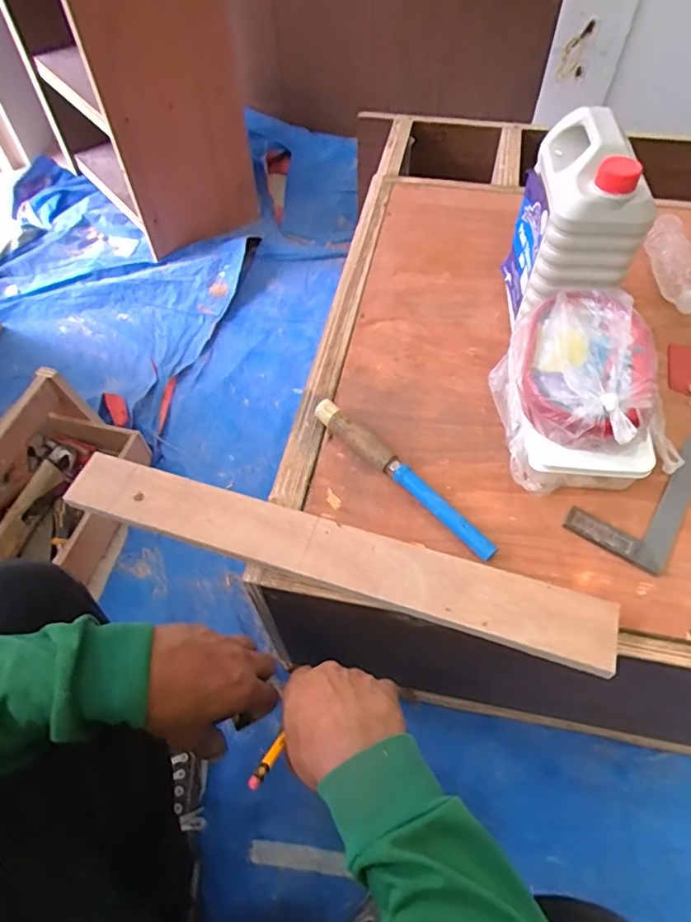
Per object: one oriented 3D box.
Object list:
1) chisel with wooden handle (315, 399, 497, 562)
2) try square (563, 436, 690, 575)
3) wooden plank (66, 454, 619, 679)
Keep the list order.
[{"bbox_3d":[0.061,0.015,0.597,0.031,0.034,0.259,-40,63,-20],"label":"chisel with wooden handle"},{"bbox_3d":[0.332,0.025,0.596,0.101,0.010,0.197,29,64,20],"label":"try square"},{"bbox_3d":[-0.024,0.096,0.547,0.570,0.021,0.070,15,58,11],"label":"wooden plank"}]

